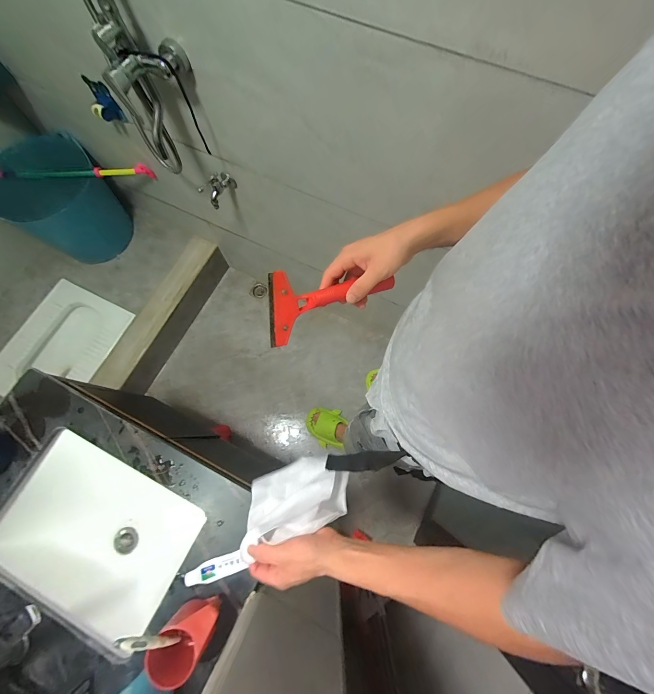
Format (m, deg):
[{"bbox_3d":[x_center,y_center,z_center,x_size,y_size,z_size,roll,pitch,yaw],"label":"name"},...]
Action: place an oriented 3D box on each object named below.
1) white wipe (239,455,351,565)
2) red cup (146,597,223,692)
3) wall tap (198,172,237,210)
[{"bbox_3d":[-0.049,0.239,0.491,0.164,0.160,0.040,-13,103,-8],"label":"white wipe"},{"bbox_3d":[-0.232,0.482,0.524,0.072,0.111,0.106,30,76,9],"label":"red cup"},{"bbox_3d":[-0.338,-0.503,0.972,0.059,0.087,0.109,15,74,5],"label":"wall tap"}]

